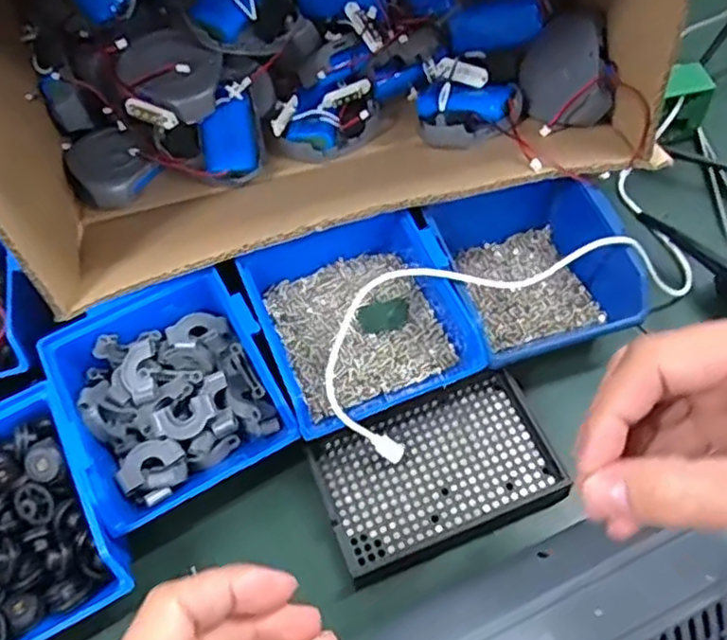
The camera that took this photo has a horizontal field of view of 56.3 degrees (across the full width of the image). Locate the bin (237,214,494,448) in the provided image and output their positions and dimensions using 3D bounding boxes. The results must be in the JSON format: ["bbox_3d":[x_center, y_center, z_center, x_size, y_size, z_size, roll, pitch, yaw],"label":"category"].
[{"bbox_3d":[-0.003,-0.001,0.433,0.118,0.058,0.131,-23,62,-8],"label":"bin"}]

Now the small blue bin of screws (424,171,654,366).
[{"bbox_3d":[0.110,-0.038,0.452,0.116,0.062,0.134,-17,61,-5],"label":"small blue bin of screws"}]

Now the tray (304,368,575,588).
[{"bbox_3d":[0.042,0.086,0.398,0.133,0.012,0.086,-21,59,-8],"label":"tray"}]

